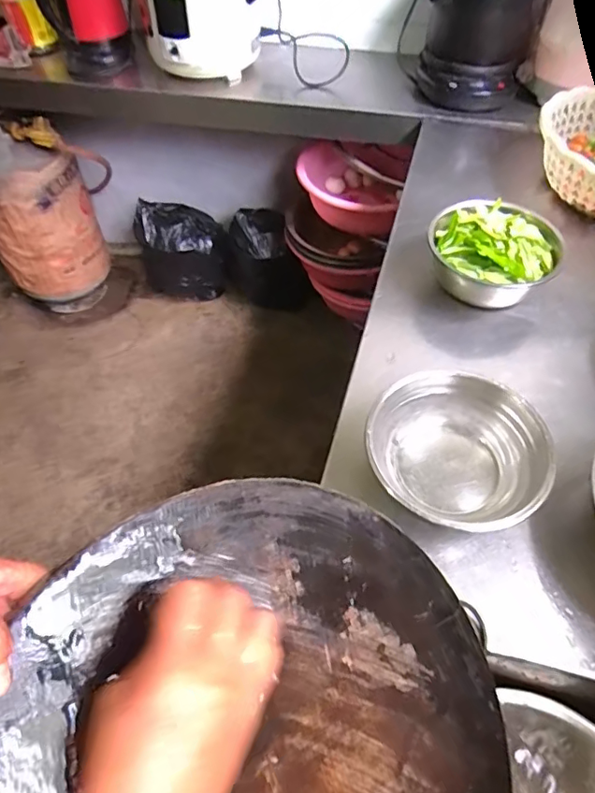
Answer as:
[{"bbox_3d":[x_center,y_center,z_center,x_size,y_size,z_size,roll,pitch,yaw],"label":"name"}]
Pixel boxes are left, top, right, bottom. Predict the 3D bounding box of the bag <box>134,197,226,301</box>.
[{"bbox_3d":[-0.358,-0.443,1.683,0.260,0.313,0.190,-14,55,-11],"label":"bag"}]

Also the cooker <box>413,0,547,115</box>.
[{"bbox_3d":[0.373,-0.763,1.086,0.237,0.234,0.187,16,55,11],"label":"cooker"}]

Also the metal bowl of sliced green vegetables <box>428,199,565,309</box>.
[{"bbox_3d":[0.286,-0.209,0.772,0.179,0.094,0.144,29,58,19],"label":"metal bowl of sliced green vegetables"}]

